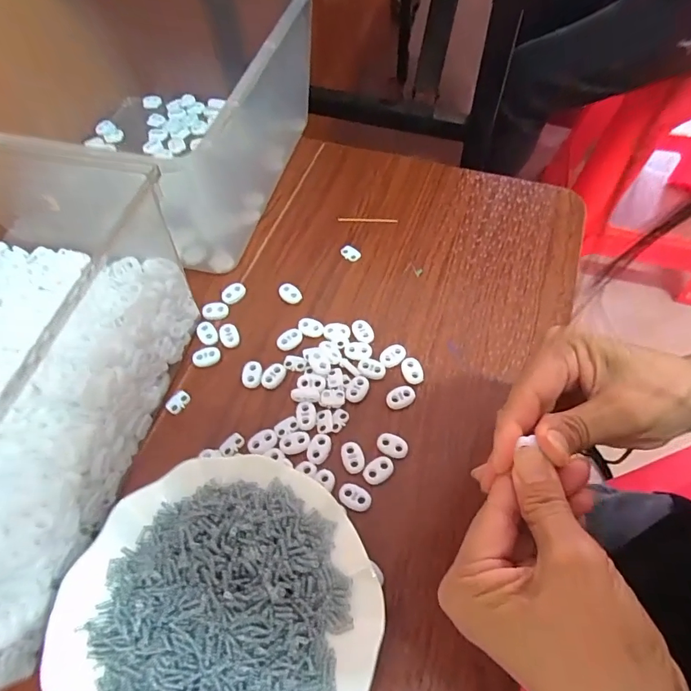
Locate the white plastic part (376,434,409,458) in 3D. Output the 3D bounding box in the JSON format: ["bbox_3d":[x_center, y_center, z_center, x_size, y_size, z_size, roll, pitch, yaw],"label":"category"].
[{"bbox_3d":[0.035,0.073,0.325,0.023,0.004,0.015,20,63,13],"label":"white plastic part"}]

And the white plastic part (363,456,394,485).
[{"bbox_3d":[0.024,0.088,0.316,0.023,0.004,0.016,-27,63,-12],"label":"white plastic part"}]

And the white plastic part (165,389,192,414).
[{"bbox_3d":[-0.134,0.045,0.354,0.014,0.005,0.019,33,67,19],"label":"white plastic part"}]

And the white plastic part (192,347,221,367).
[{"bbox_3d":[-0.116,0.010,0.369,0.023,0.006,0.014,-12,61,-4],"label":"white plastic part"}]

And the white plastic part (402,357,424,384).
[{"bbox_3d":[0.053,0.020,0.354,0.014,0.005,0.022,-14,61,-6],"label":"white plastic part"}]

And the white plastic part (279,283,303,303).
[{"bbox_3d":[-0.050,-0.047,0.399,0.022,0.008,0.014,35,67,20],"label":"white plastic part"}]

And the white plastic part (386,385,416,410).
[{"bbox_3d":[0.043,0.040,0.343,0.023,0.006,0.016,-22,62,-10],"label":"white plastic part"}]

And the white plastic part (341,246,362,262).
[{"bbox_3d":[0.004,-0.088,0.422,0.020,0.007,0.011,35,68,20],"label":"white plastic part"}]

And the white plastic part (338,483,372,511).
[{"bbox_3d":[0.006,0.105,0.306,0.023,0.004,0.016,20,63,13],"label":"white plastic part"}]

